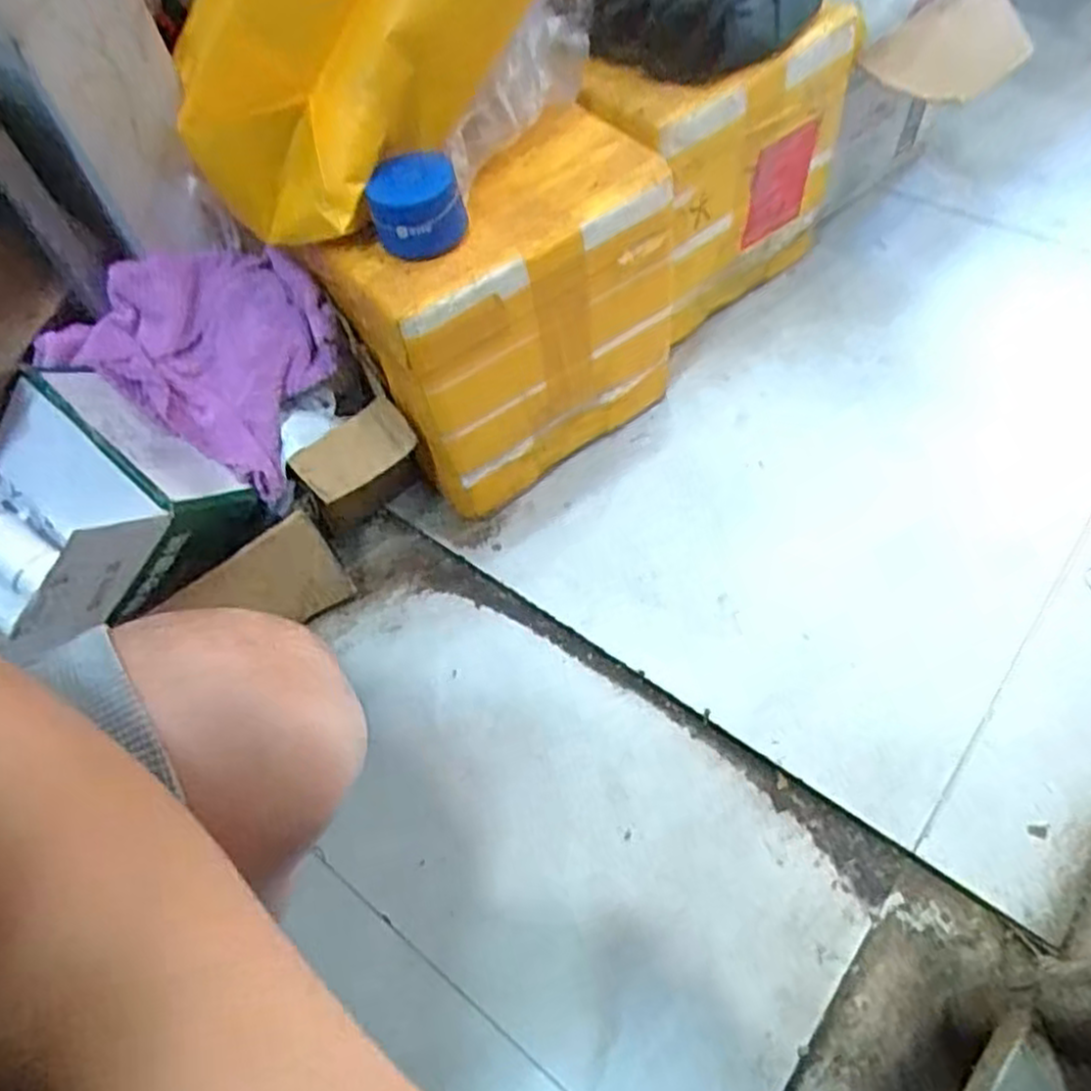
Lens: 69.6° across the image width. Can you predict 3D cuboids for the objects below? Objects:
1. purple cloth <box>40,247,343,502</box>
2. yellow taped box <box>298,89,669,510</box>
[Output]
[{"bbox_3d":[-0.334,-0.204,0.791,0.247,0.046,0.208,30,84,0],"label":"purple cloth"},{"bbox_3d":[-0.041,-0.228,0.838,0.293,0.319,0.193,-34,60,-15],"label":"yellow taped box"}]

